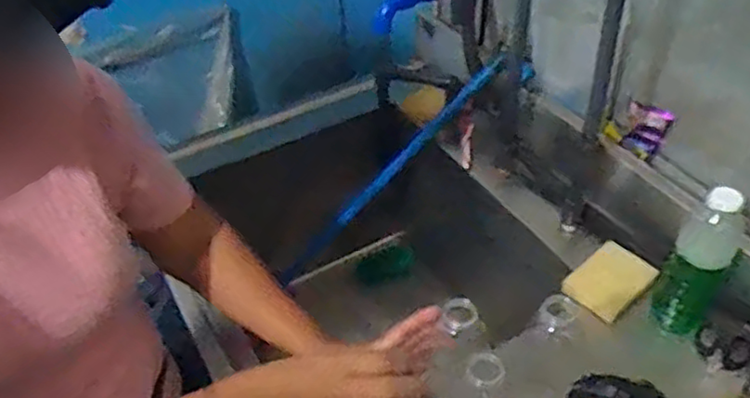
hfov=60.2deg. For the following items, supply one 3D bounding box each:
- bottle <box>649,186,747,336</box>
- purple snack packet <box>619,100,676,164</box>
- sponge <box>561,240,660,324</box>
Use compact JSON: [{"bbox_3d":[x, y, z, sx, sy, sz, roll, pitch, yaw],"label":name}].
[{"bbox_3d":[0.375,0.072,0.745,0.063,0.207,0.052,24,50,27],"label":"bottle"},{"bbox_3d":[0.419,-0.104,0.998,0.068,0.080,0.028,28,52,29],"label":"purple snack packet"},{"bbox_3d":[0.305,0.104,0.841,0.103,0.022,0.077,-40,61,-11],"label":"sponge"}]

